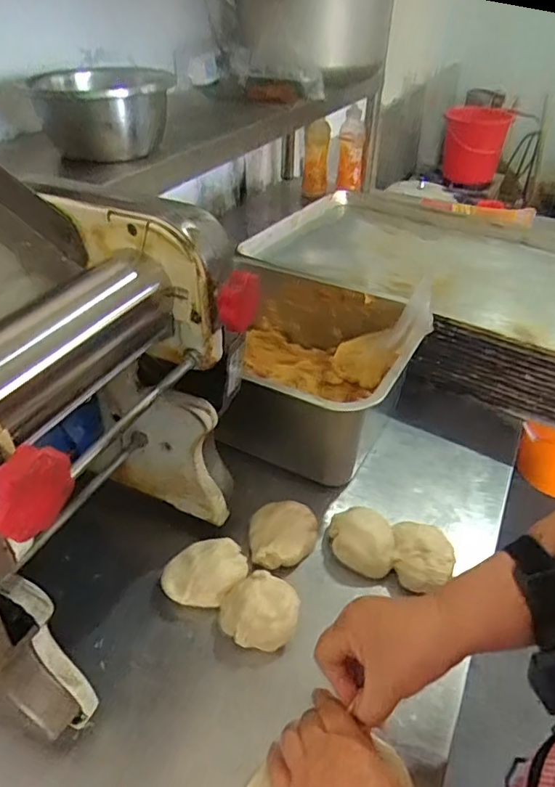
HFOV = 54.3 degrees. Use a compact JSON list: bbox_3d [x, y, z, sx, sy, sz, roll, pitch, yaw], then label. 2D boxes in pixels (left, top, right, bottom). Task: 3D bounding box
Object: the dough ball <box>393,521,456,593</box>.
[{"bbox_3d":[0.153,0.173,0.570,0.058,0.044,0.072,6,39,6],"label":"dough ball"}]

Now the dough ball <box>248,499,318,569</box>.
[{"bbox_3d":[0.006,0.153,0.592,0.073,0.031,0.071,0,38,0],"label":"dough ball"}]

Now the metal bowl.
[{"bbox_3d":[-0.232,-0.380,0.738,0.157,0.093,0.157,-1,37,1],"label":"metal bowl"}]

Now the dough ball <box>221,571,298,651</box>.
[{"bbox_3d":[-0.017,0.208,0.519,0.072,0.042,0.058,7,38,11],"label":"dough ball"}]

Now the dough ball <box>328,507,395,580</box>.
[{"bbox_3d":[0.090,0.157,0.581,0.070,0.041,0.056,12,40,14],"label":"dough ball"}]

